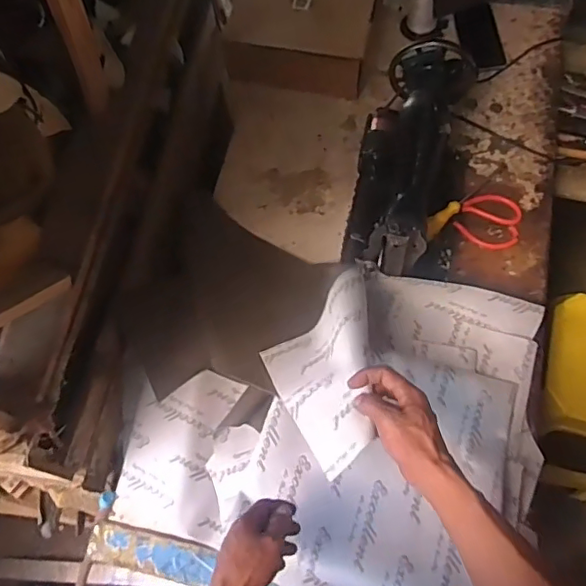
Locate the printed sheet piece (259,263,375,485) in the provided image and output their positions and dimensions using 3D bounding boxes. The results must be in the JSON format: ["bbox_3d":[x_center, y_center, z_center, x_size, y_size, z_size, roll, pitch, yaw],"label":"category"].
[{"bbox_3d":[0.062,0.088,0.701,0.172,0.028,0.229,-40,38,3],"label":"printed sheet piece"}]

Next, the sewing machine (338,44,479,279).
[{"bbox_3d":[0.180,-0.188,0.881,0.167,0.192,0.347,5,67,5],"label":"sewing machine"}]

